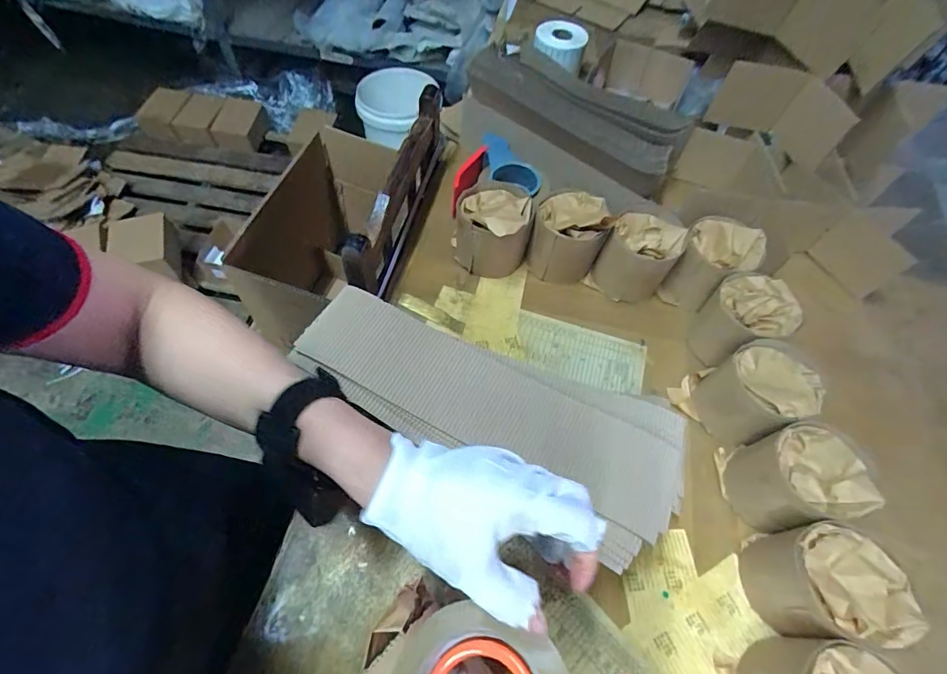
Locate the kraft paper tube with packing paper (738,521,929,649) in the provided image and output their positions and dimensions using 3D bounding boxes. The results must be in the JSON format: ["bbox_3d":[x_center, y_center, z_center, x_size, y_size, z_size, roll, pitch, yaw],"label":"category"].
[{"bbox_3d":[0.328,0.232,0.418,0.091,0.106,0.092,8,59,1],"label":"kraft paper tube with packing paper"}]

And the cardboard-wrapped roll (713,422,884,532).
[{"bbox_3d":[0.343,0.152,0.475,0.101,0.096,0.093,-3,59,-5],"label":"cardboard-wrapped roll"}]

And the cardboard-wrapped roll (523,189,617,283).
[{"bbox_3d":[0.137,-0.145,0.639,0.100,0.114,0.088,20,60,8],"label":"cardboard-wrapped roll"}]

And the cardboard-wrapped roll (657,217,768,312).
[{"bbox_3d":[0.326,-0.095,0.626,0.105,0.106,0.098,-33,66,-21],"label":"cardboard-wrapped roll"}]

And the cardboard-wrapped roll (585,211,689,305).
[{"bbox_3d":[0.231,-0.109,0.625,0.092,0.108,0.094,2,59,-3],"label":"cardboard-wrapped roll"}]

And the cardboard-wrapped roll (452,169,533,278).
[{"bbox_3d":[0.023,-0.160,0.639,0.103,0.101,0.107,-16,61,-12],"label":"cardboard-wrapped roll"}]

